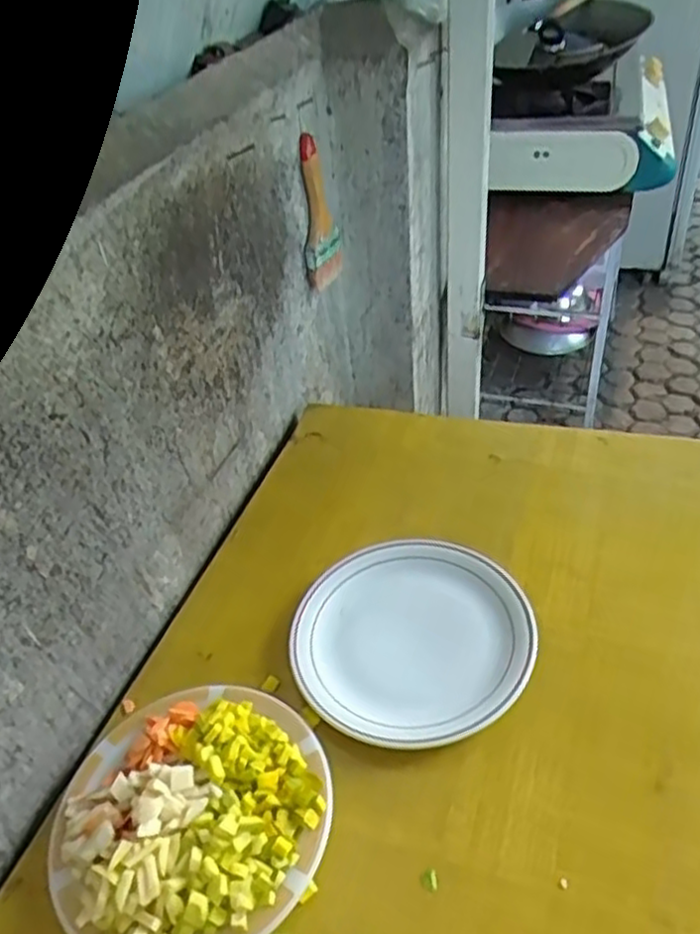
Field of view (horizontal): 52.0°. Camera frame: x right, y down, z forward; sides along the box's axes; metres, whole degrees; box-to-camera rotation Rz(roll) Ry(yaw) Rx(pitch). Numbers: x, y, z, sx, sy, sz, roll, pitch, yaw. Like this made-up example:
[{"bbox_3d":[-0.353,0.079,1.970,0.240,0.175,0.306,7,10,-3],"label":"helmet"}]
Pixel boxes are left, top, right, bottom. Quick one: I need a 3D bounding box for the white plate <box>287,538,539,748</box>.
[{"bbox_3d":[0.059,0.158,0.672,0.203,0.032,0.214,-4,39,4],"label":"white plate"}]

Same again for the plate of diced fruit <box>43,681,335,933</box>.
[{"bbox_3d":[-0.130,0.269,0.572,0.216,0.051,0.221,-4,39,4],"label":"plate of diced fruit"}]

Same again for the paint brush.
[{"bbox_3d":[-0.048,-0.342,0.993,0.018,0.202,0.076,20,56,31],"label":"paint brush"}]

